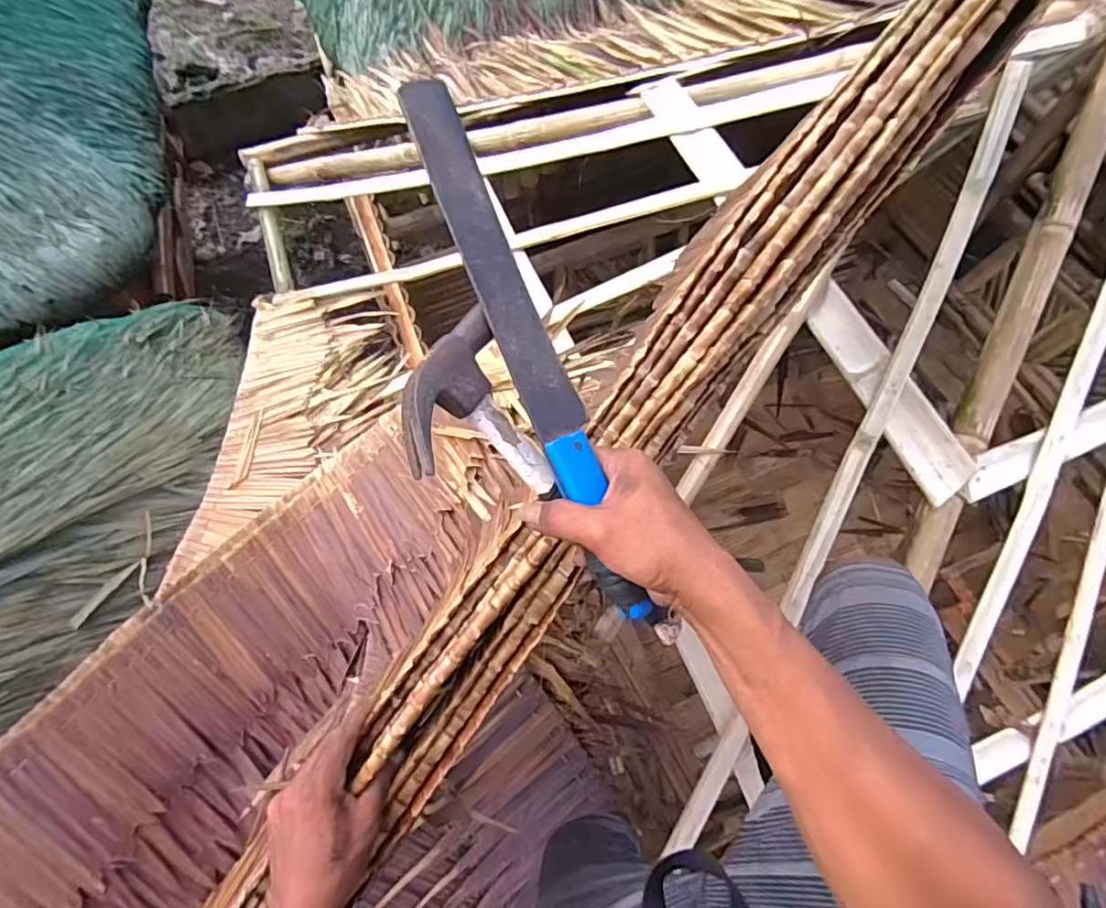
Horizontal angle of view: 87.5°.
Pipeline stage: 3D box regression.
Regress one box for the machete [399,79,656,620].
[{"bbox_3d":[-0.016,-0.065,0.365,0.038,0.025,0.354,-22,89,-9],"label":"machete"}]

